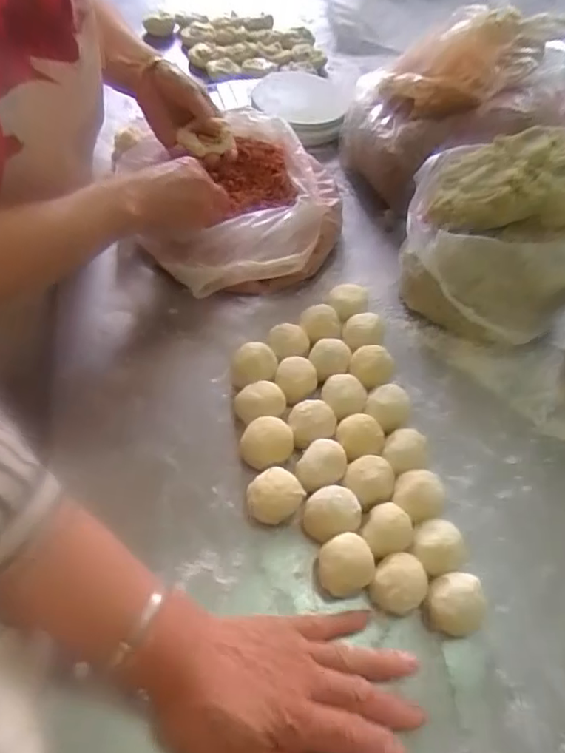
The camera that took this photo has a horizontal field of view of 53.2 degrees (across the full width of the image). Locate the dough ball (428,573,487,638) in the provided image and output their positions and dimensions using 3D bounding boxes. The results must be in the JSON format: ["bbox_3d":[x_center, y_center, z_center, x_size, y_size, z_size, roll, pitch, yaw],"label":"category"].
[{"bbox_3d":[0.131,0.175,0.434,0.039,0.038,0.040,3,55,-4],"label":"dough ball"}]

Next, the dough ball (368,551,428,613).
[{"bbox_3d":[0.090,0.160,0.438,0.039,0.030,0.039,3,55,-4],"label":"dough ball"}]

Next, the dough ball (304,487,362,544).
[{"bbox_3d":[0.041,0.116,0.467,0.042,0.032,0.041,3,55,-4],"label":"dough ball"}]

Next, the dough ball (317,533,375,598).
[{"bbox_3d":[0.051,0.148,0.443,0.045,0.034,0.040,-37,66,-26],"label":"dough ball"}]

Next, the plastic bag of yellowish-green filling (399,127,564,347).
[{"bbox_3d":[0.225,-0.138,0.582,0.184,0.155,0.162,9,55,1],"label":"plastic bag of yellowish-green filling"}]

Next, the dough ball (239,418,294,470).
[{"bbox_3d":[-0.013,0.060,0.497,0.044,0.030,0.043,3,55,-4],"label":"dough ball"}]

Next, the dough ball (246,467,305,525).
[{"bbox_3d":[-0.008,0.102,0.470,0.043,0.030,0.038,-29,63,-23],"label":"dough ball"}]

